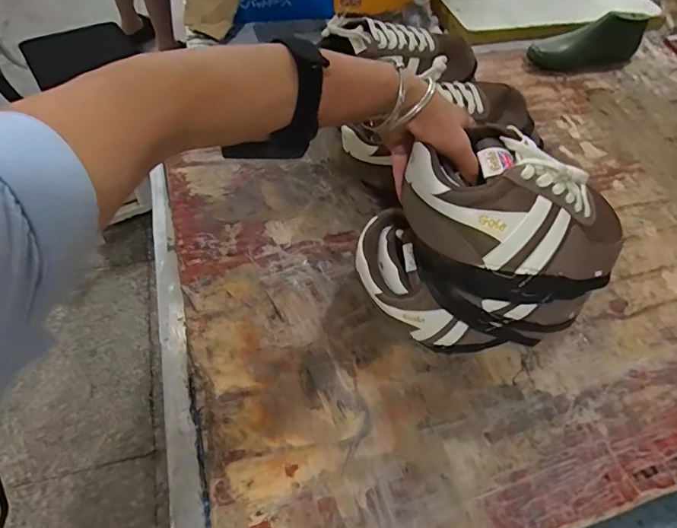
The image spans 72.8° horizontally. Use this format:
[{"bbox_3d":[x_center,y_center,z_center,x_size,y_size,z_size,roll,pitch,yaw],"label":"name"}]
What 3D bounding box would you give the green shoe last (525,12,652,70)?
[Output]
[{"bbox_3d":[0.491,-0.428,0.887,0.231,0.084,0.069,-11,56,-13],"label":"green shoe last"}]

